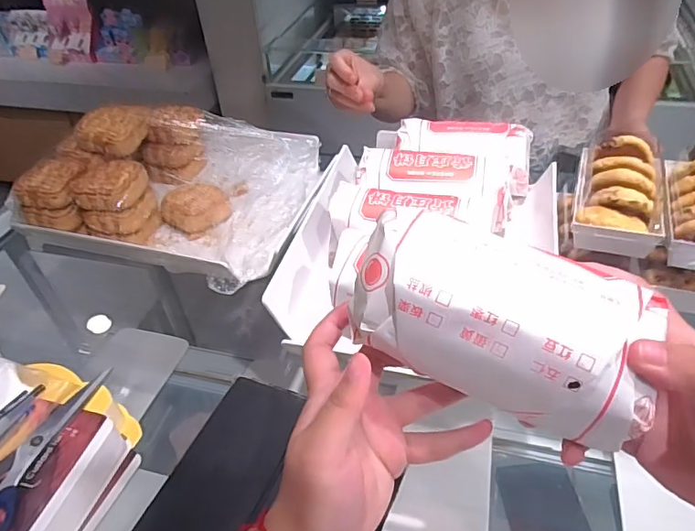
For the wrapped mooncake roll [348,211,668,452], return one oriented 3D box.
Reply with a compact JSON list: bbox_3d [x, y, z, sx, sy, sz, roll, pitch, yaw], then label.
[{"bbox_3d":[0.076,0.028,0.255,0.139,0.071,0.062,13,45,19],"label":"wrapped mooncake roll"}]

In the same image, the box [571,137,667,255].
[{"bbox_3d":[0.259,-0.071,0.483,0.076,0.045,0.124,12,45,18],"label":"box"}]

